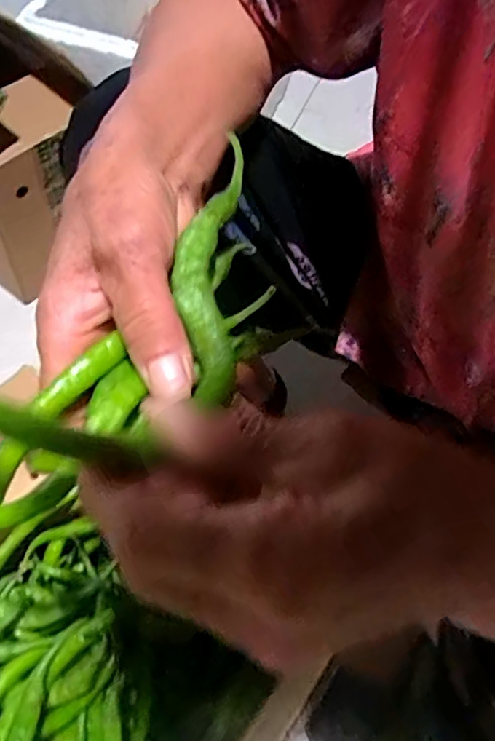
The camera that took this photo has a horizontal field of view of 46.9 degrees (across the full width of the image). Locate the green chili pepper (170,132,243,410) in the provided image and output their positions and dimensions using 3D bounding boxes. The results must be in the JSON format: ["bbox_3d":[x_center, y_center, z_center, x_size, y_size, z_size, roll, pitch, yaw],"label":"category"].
[{"bbox_3d":[-0.016,-0.047,0.239,0.024,0.012,0.119,3,73,-2],"label":"green chili pepper"}]

